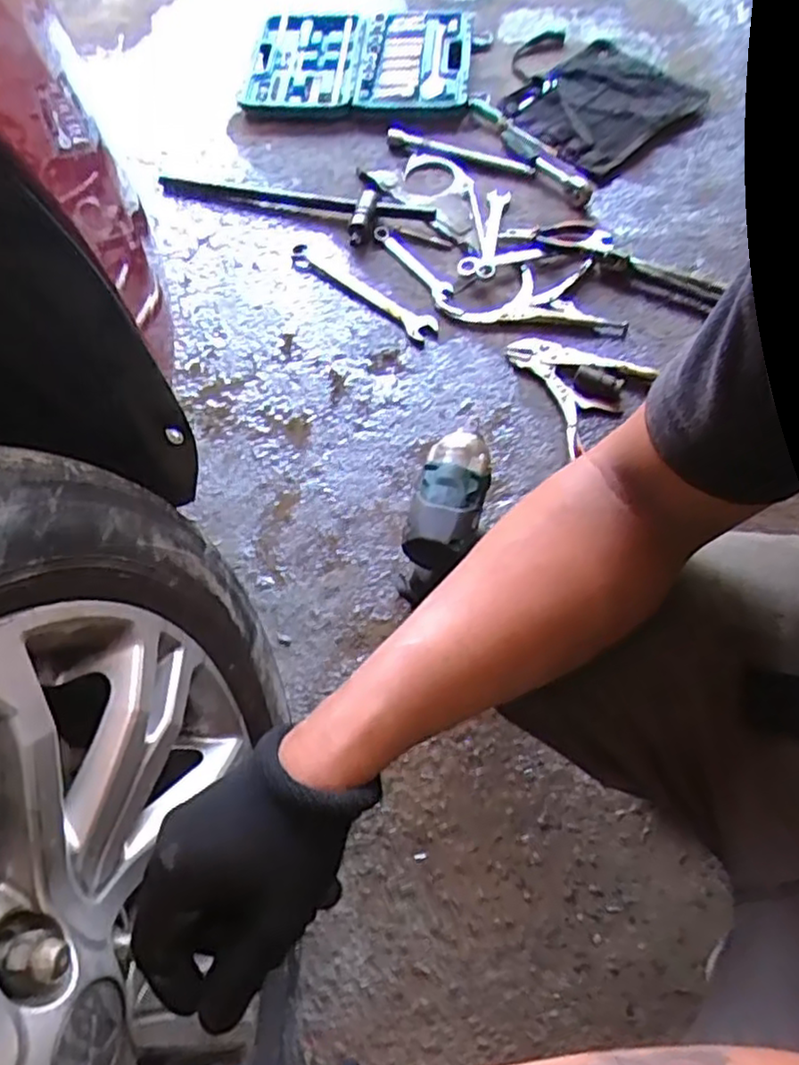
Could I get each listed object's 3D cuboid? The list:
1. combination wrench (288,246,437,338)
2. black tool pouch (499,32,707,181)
[{"bbox_3d":[-0.058,-0.353,1.014,0.260,0.018,0.038,38,70,17],"label":"combination wrench"},{"bbox_3d":[0.288,-0.703,1.135,0.298,0.023,0.256,42,71,18],"label":"black tool pouch"}]

